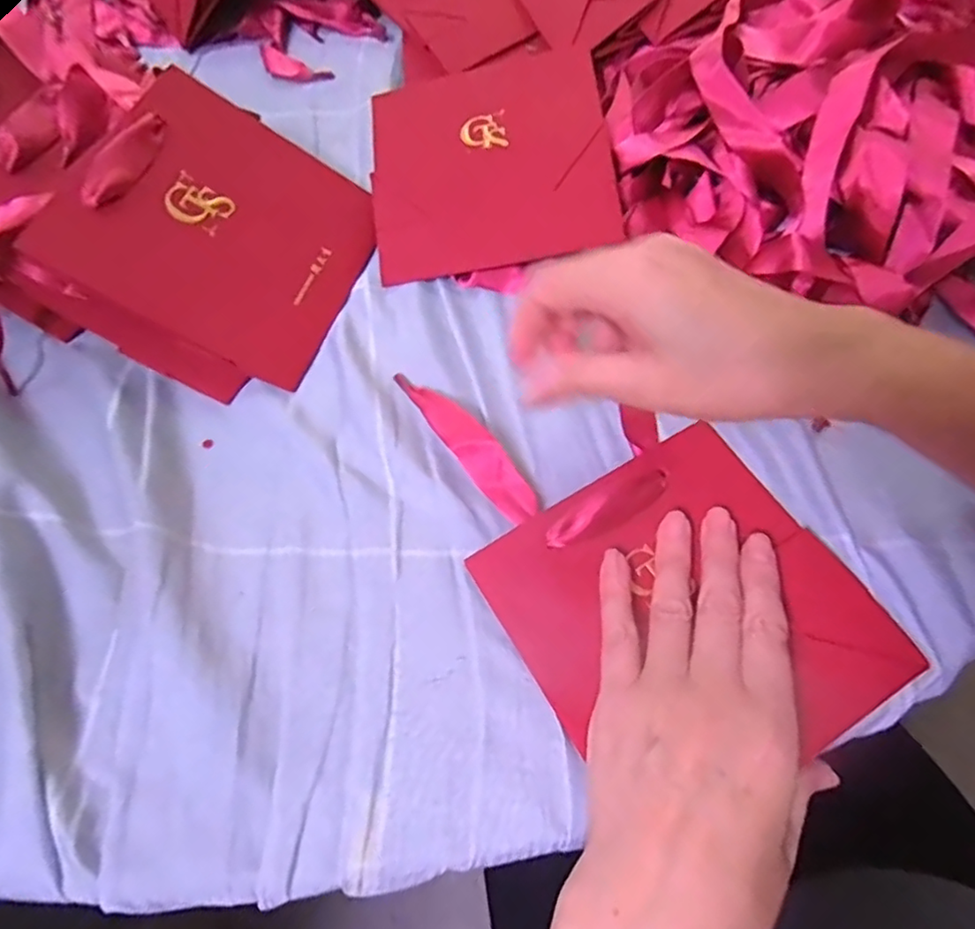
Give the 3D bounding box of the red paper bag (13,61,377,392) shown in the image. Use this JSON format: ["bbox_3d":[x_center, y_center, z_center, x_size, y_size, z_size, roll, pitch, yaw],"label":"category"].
[{"bbox_3d":[-0.139,-0.130,0.325,0.138,0.005,0.138,29,66,-18],"label":"red paper bag"}]

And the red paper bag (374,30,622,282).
[{"bbox_3d":[0.001,-0.186,0.356,0.137,0.020,0.159,-8,68,10],"label":"red paper bag"}]

